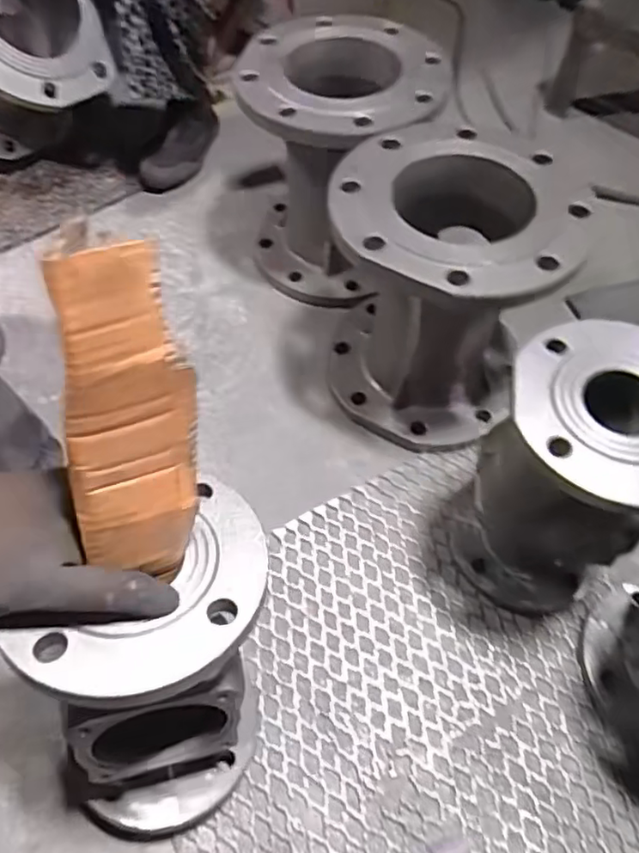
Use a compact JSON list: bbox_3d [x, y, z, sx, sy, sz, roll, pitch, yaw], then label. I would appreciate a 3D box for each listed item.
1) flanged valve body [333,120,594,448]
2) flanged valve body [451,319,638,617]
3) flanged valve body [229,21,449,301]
[{"bbox_3d":[0.146,-0.164,0.749,0.264,0.300,0.279,4,58,2],"label":"flanged valve body"},{"bbox_3d":[0.243,0.058,0.604,0.166,0.307,0.167,0,58,0],"label":"flanged valve body"},{"bbox_3d":[0.020,-0.374,0.891,0.275,0.316,0.255,26,61,15],"label":"flanged valve body"}]

